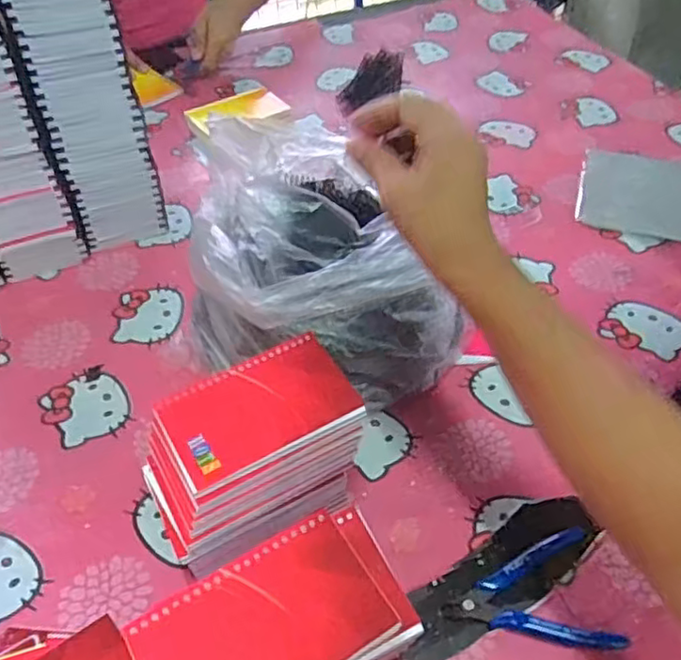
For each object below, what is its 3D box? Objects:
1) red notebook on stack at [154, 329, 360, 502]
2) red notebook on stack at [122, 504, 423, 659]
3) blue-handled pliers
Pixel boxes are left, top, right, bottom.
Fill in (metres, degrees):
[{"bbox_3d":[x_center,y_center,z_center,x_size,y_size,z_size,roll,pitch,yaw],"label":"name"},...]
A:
[{"bbox_3d":[-0.059,0.056,0.463,0.131,0.012,0.079,-25,52,-20],"label":"red notebook on stack"},{"bbox_3d":[-0.035,0.162,0.359,0.143,0.009,0.085,-23,51,-19],"label":"red notebook on stack"},{"bbox_3d":[0.136,0.195,0.473,0.116,0.012,0.083,-6,48,-5],"label":"blue-handled pliers"}]

